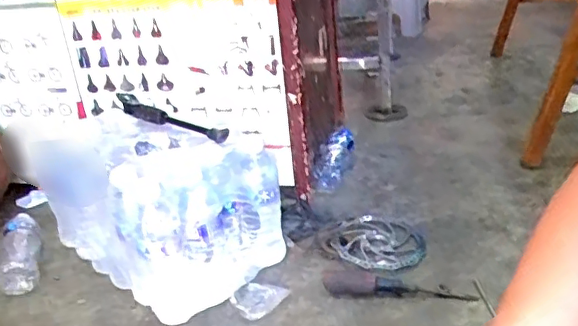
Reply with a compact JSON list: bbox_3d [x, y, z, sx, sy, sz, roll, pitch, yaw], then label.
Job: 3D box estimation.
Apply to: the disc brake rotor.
[{"bbox_3d":[0.145,0.130,0.928,0.149,0.011,0.153,2,27,-1],"label":"disc brake rotor"}]

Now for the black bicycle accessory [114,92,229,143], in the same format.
[{"bbox_3d":[-0.207,-0.077,0.926,0.291,0.021,0.040,20,36,41],"label":"black bicycle accessory"}]

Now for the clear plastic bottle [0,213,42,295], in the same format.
[{"bbox_3d":[-0.455,0.144,0.951,0.072,0.054,0.193,-16,28,-21],"label":"clear plastic bottle"}]

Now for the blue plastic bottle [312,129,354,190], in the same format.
[{"bbox_3d":[0.091,-0.004,1.169,0.066,0.054,0.223,2,27,13],"label":"blue plastic bottle"}]

